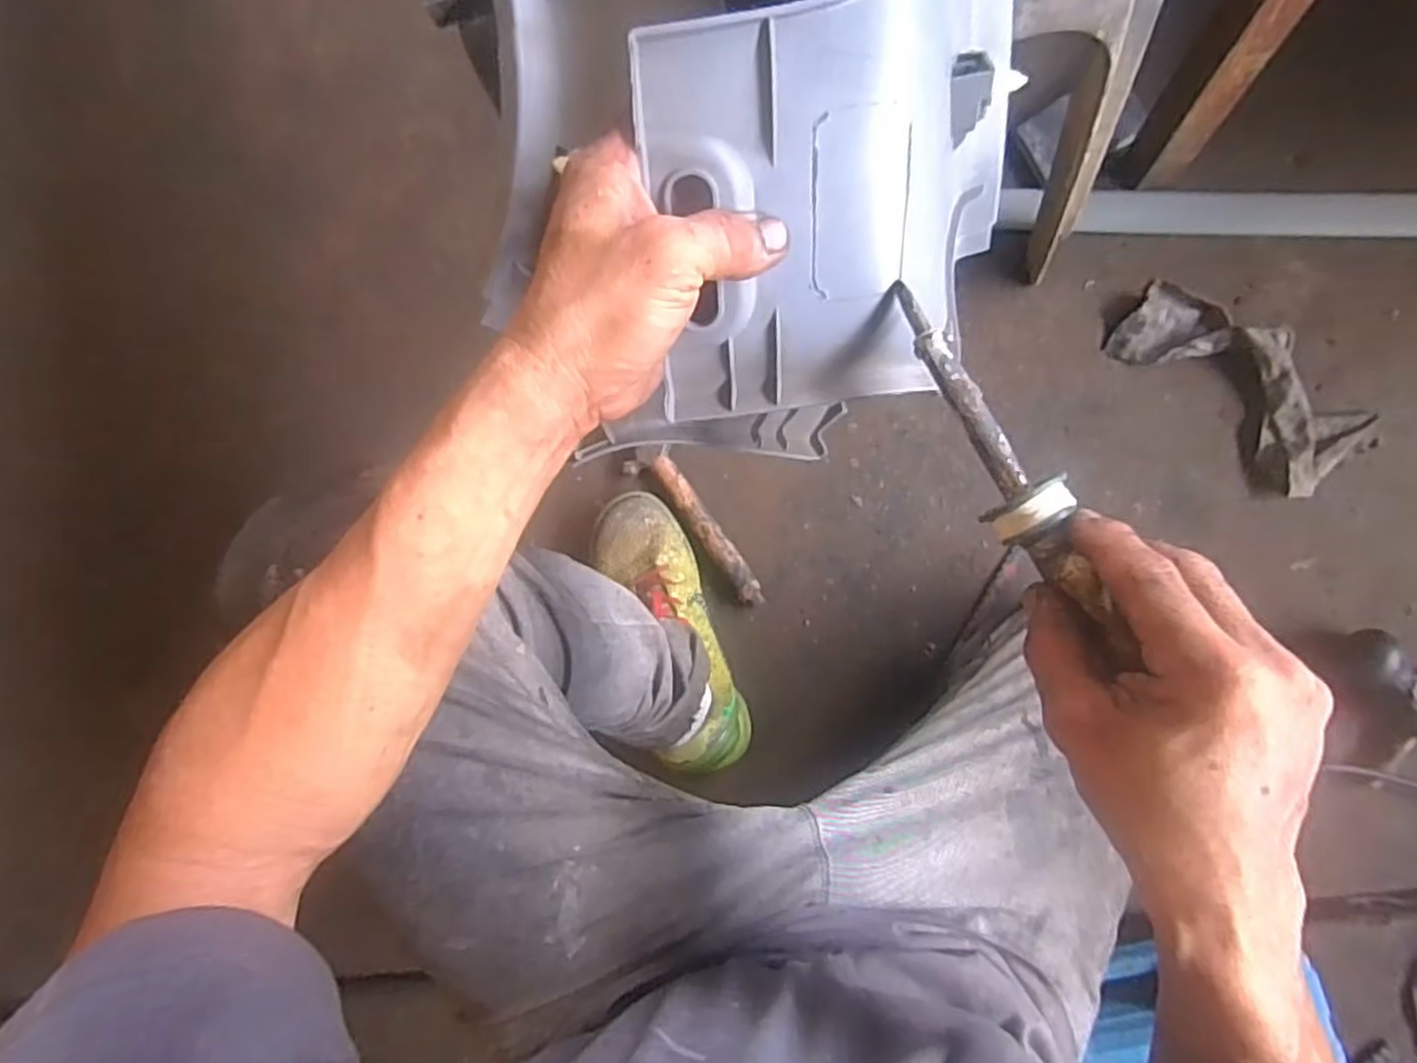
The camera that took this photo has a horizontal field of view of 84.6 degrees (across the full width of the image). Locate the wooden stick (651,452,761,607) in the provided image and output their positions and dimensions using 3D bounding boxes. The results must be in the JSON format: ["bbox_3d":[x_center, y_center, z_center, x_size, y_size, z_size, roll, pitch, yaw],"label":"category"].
[{"bbox_3d":[-0.001,-0.002,0.769,0.023,0.027,0.170,-36,82,7],"label":"wooden stick"}]

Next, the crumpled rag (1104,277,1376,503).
[{"bbox_3d":[0.469,-0.135,0.684,0.212,0.033,0.092,44,95,9],"label":"crumpled rag"}]

